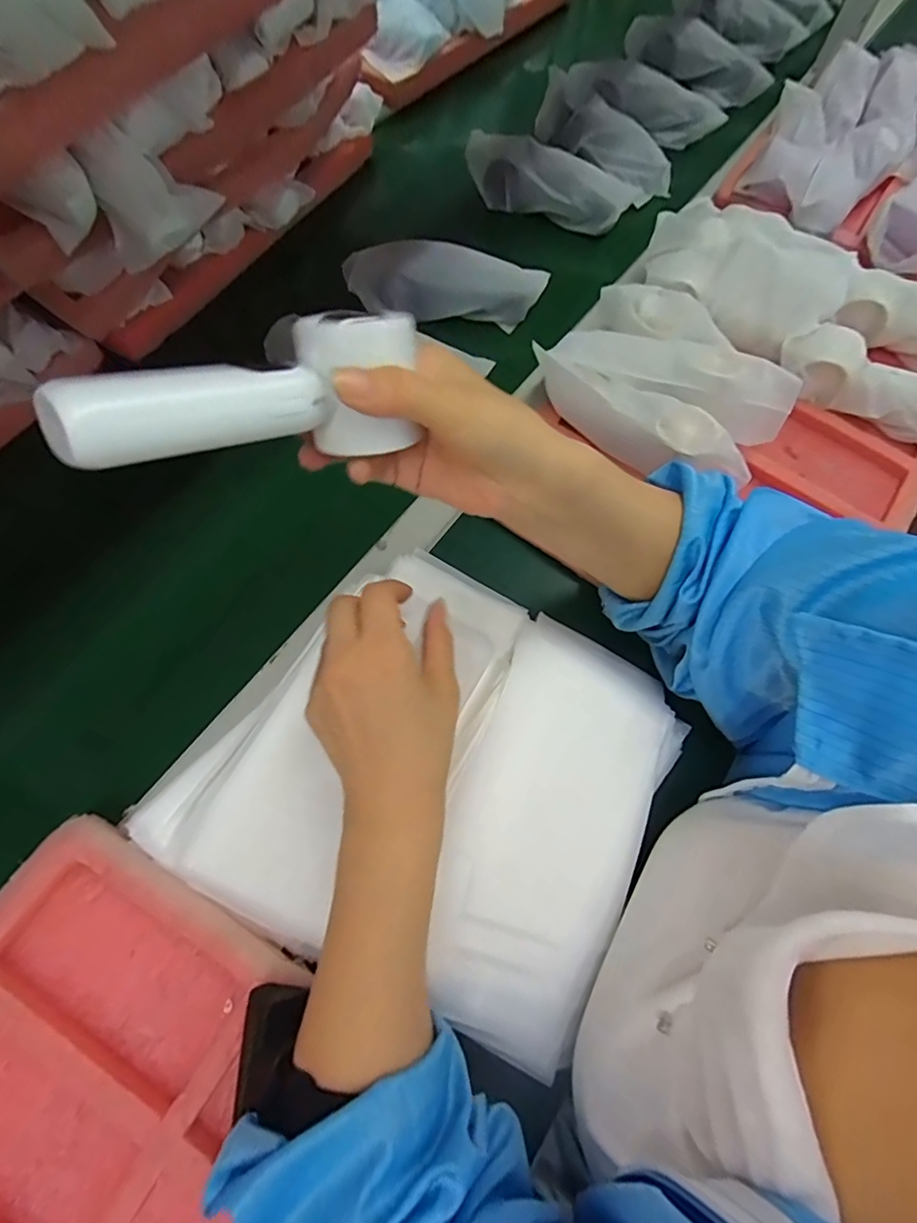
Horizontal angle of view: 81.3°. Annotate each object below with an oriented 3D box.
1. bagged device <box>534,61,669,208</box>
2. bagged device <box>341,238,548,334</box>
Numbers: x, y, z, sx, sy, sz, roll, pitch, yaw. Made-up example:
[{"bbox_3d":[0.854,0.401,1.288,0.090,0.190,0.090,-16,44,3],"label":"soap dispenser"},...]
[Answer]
[{"bbox_3d":[0.170,-0.574,0.649,0.182,0.057,0.081,42,72,14],"label":"bagged device"},{"bbox_3d":[-0.015,-0.332,0.544,0.198,0.059,0.053,7,68,0],"label":"bagged device"}]

